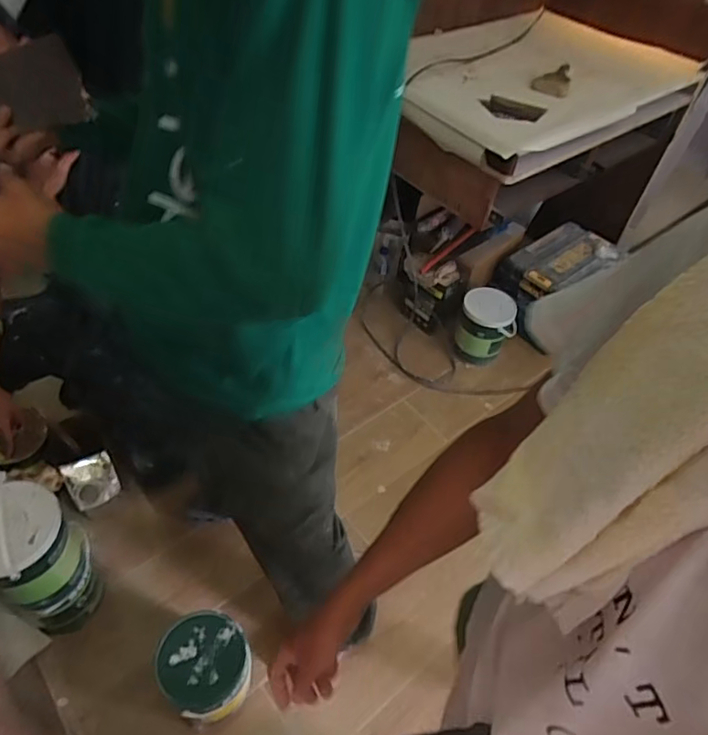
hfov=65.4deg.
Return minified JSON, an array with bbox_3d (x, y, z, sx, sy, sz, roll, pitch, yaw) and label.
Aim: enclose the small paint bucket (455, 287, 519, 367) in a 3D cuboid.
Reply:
[{"bbox_3d":[0.454,-0.138,1.911,0.183,0.212,0.194,3,48,-4],"label":"small paint bucket"}]

